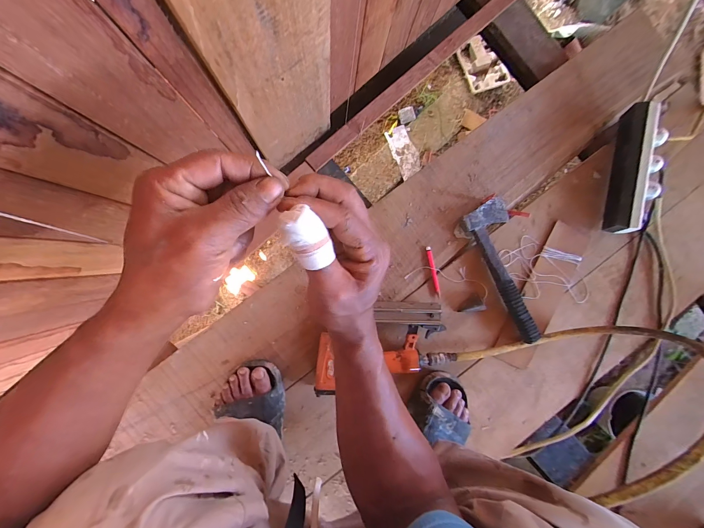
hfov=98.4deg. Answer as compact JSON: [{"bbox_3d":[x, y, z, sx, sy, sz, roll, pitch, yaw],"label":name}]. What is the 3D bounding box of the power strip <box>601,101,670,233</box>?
[{"bbox_3d":[0.563,-0.185,0.603,0.070,0.065,0.252,10,89,-4],"label":"power strip"}]

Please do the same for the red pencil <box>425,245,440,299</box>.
[{"bbox_3d":[0.163,0.016,0.604,0.011,0.005,0.102,-13,91,-4],"label":"red pencil"}]

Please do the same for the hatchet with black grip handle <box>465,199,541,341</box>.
[{"bbox_3d":[0.318,0.008,0.599,0.095,0.033,0.276,-27,91,-3],"label":"hatchet with black grip handle"}]

